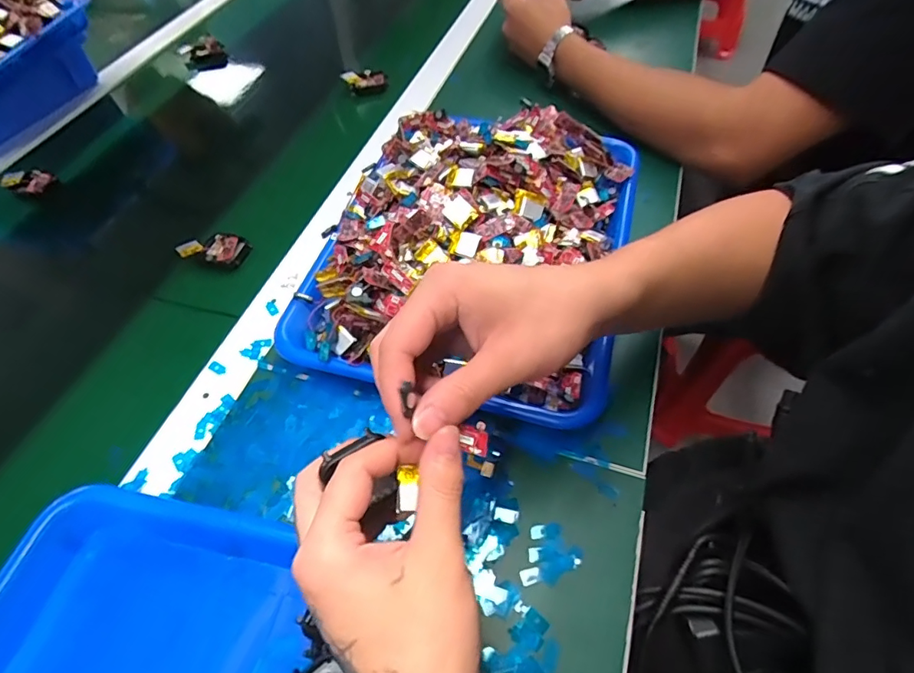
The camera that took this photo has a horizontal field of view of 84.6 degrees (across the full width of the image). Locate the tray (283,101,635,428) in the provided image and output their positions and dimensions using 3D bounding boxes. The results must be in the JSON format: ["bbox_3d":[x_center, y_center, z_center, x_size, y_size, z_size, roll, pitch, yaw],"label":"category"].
[{"bbox_3d":[0.017,-0.094,0.433,0.249,0.081,0.318,12,57,12],"label":"tray"}]

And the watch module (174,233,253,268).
[{"bbox_3d":[-0.229,-0.085,0.477,0.062,0.015,0.035,5,55,7],"label":"watch module"}]

